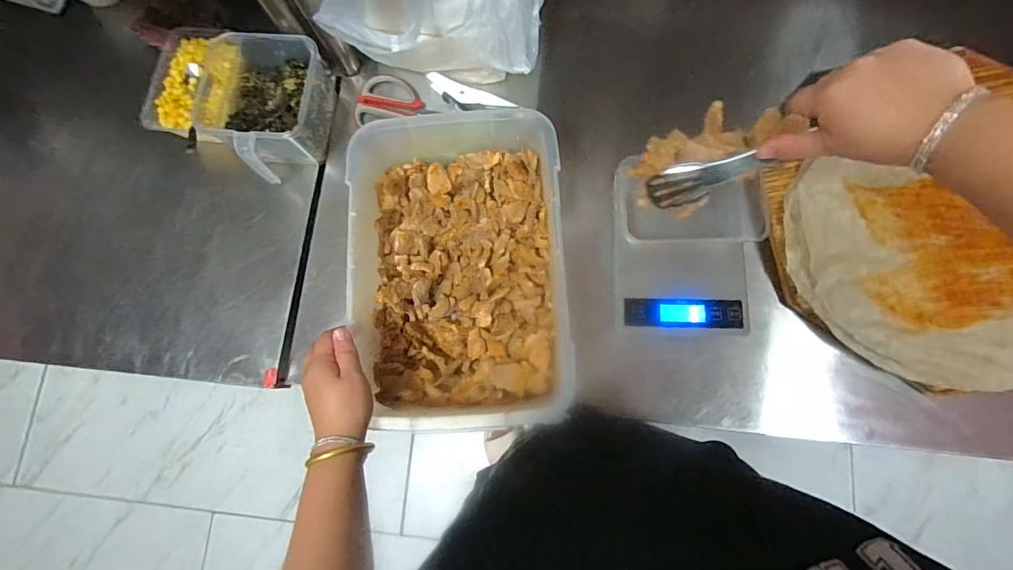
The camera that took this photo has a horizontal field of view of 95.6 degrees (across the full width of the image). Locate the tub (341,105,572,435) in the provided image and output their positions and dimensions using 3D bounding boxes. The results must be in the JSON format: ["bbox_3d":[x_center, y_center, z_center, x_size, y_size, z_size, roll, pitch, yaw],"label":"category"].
[{"bbox_3d":[-0.061,-0.029,0.600,0.256,0.124,0.370,-5,79,0],"label":"tub"}]

